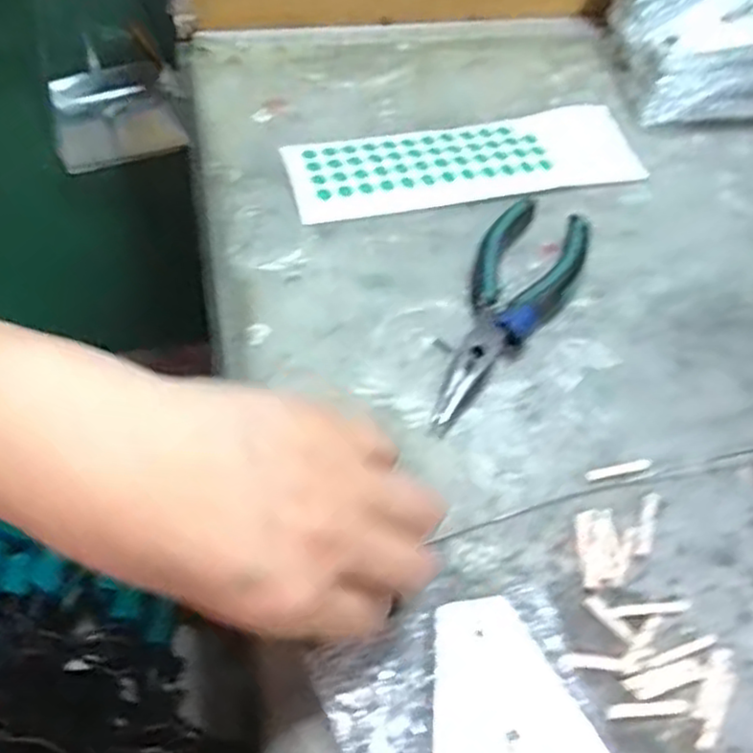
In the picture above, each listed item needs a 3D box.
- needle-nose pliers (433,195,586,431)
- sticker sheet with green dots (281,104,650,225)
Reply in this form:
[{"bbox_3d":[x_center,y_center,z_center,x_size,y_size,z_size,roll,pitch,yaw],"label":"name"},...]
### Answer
[{"bbox_3d":[0.070,-0.036,0.376,0.051,0.019,0.158,21,56,9],"label":"needle-nose pliers"},{"bbox_3d":[0.058,-0.137,0.454,0.224,0.005,0.072,-11,59,-13],"label":"sticker sheet with green dots"}]

